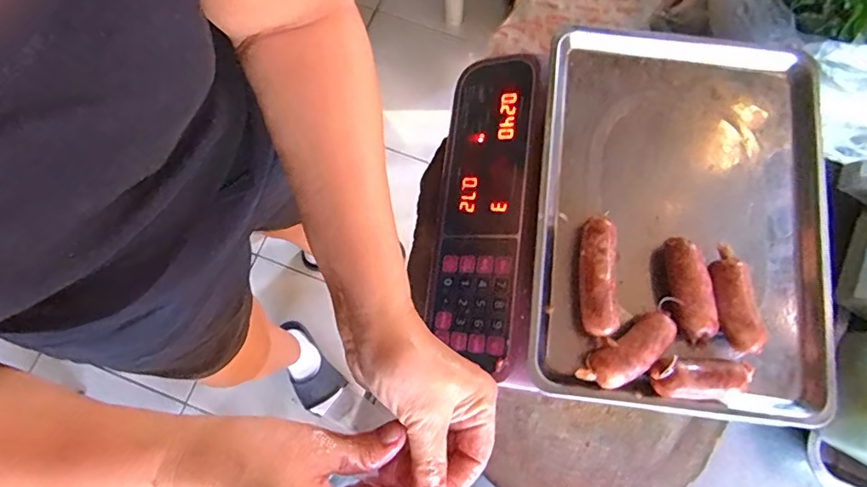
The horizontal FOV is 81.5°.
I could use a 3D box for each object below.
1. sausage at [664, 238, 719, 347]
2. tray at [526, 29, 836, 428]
[{"bbox_3d":[0.200,0.036,0.396,0.026,0.026,0.083,-8,76,-1],"label":"sausage"},{"bbox_3d":[0.210,-0.029,0.436,0.246,0.061,0.331,7,76,3],"label":"tray"}]

